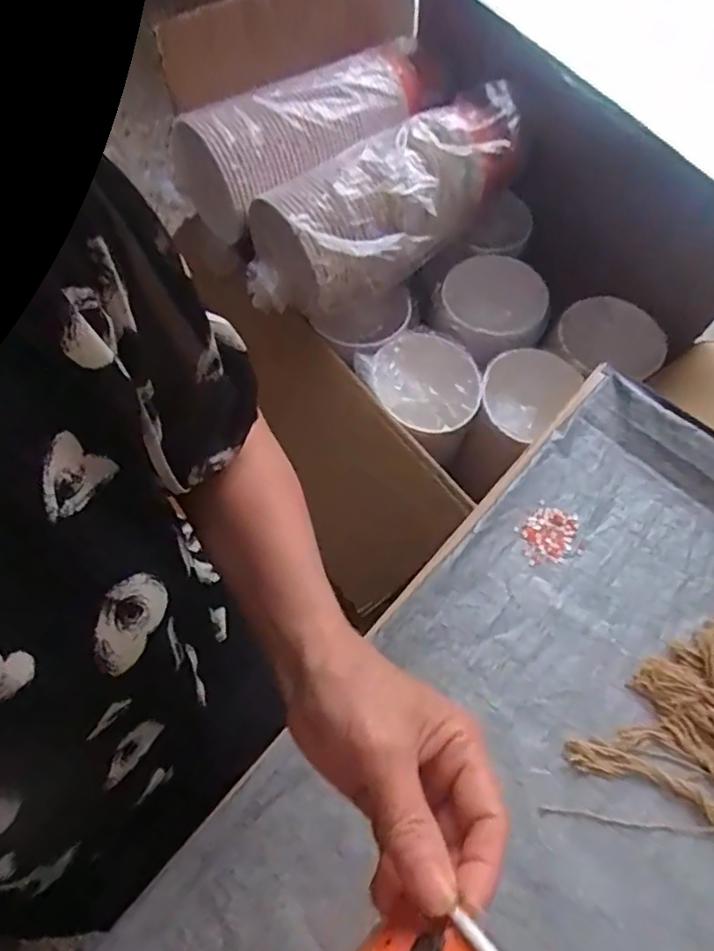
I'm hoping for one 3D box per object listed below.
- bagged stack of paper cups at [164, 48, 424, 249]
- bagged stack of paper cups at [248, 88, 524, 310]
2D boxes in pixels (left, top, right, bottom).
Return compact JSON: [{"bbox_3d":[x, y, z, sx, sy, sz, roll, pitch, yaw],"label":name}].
[{"bbox_3d":[-0.046,-0.485,0.836,0.418,0.128,0.134,-27,71,-15],"label":"bagged stack of paper cups"},{"bbox_3d":[0.046,-0.383,0.857,0.440,0.142,0.174,-30,71,-16],"label":"bagged stack of paper cups"}]

